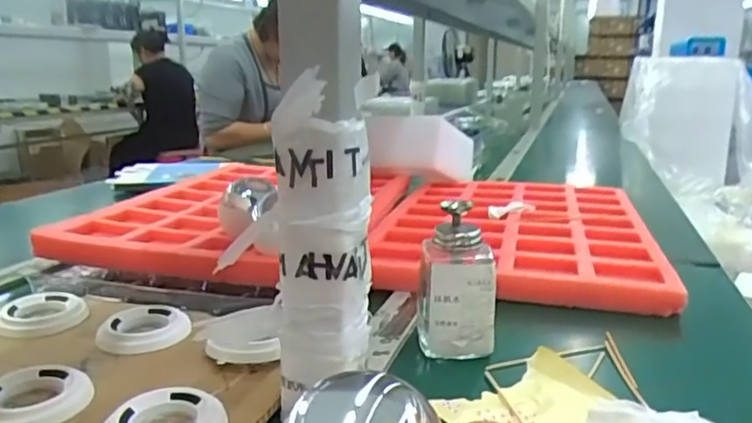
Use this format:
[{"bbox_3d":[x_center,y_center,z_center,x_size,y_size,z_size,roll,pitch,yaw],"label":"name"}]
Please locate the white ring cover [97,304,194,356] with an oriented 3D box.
[{"bbox_3d":[-0.189,0.097,0.507,0.070,0.018,0.062,-5,14,-21],"label":"white ring cover"}]

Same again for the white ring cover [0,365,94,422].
[{"bbox_3d":[-0.224,0.122,0.404,0.068,0.014,0.064,-5,14,-21],"label":"white ring cover"}]

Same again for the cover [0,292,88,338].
[{"bbox_3d":[-0.290,0.089,0.537,0.070,0.017,0.065,-7,15,-29],"label":"cover"}]

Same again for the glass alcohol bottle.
[{"bbox_3d":[0.065,0.056,0.496,0.060,0.117,0.044,1,13,5],"label":"glass alcohol bottle"}]

